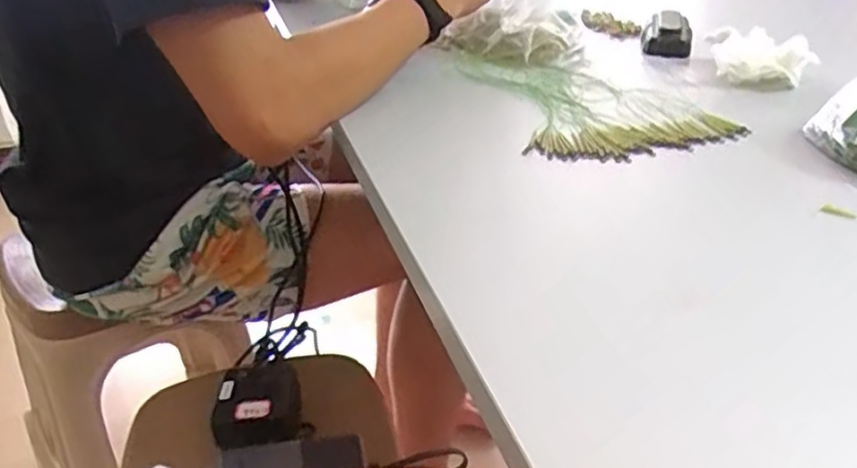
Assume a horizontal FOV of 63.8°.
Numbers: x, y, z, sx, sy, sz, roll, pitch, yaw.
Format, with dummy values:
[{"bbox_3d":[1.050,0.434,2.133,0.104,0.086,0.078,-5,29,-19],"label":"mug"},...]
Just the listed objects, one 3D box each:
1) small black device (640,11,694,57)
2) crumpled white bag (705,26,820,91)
[{"bbox_3d":[0.272,-0.225,0.783,0.054,0.034,0.046,11,34,16],"label":"small black device"},{"bbox_3d":[0.337,-0.179,0.700,0.105,0.038,0.077,14,35,19],"label":"crumpled white bag"}]

